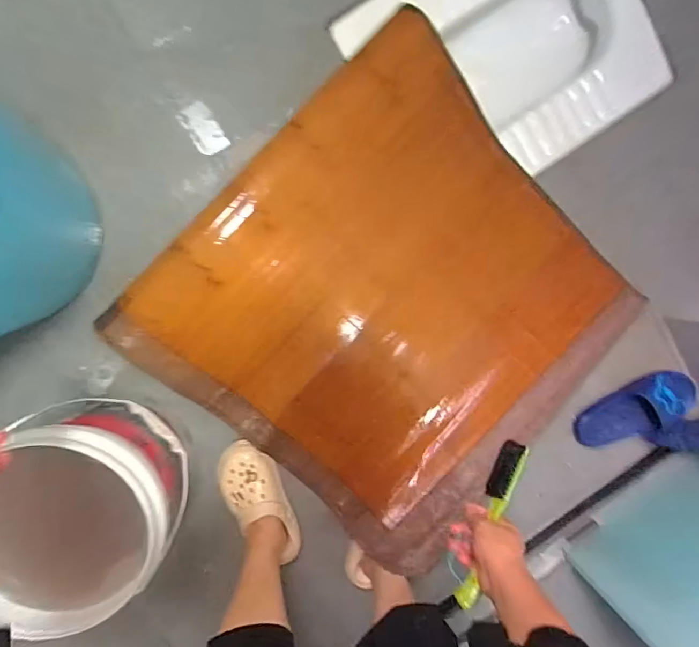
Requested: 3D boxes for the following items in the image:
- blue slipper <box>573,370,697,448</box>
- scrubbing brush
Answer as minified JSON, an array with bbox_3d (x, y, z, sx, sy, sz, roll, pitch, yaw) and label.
[{"bbox_3d":[0.635,0.184,0.951,0.279,0.111,0.078,-32,98,12],"label":"blue slipper"},{"bbox_3d":[0.178,0.259,0.540,0.030,0.036,0.228,29,74,-9],"label":"scrubbing brush"}]

